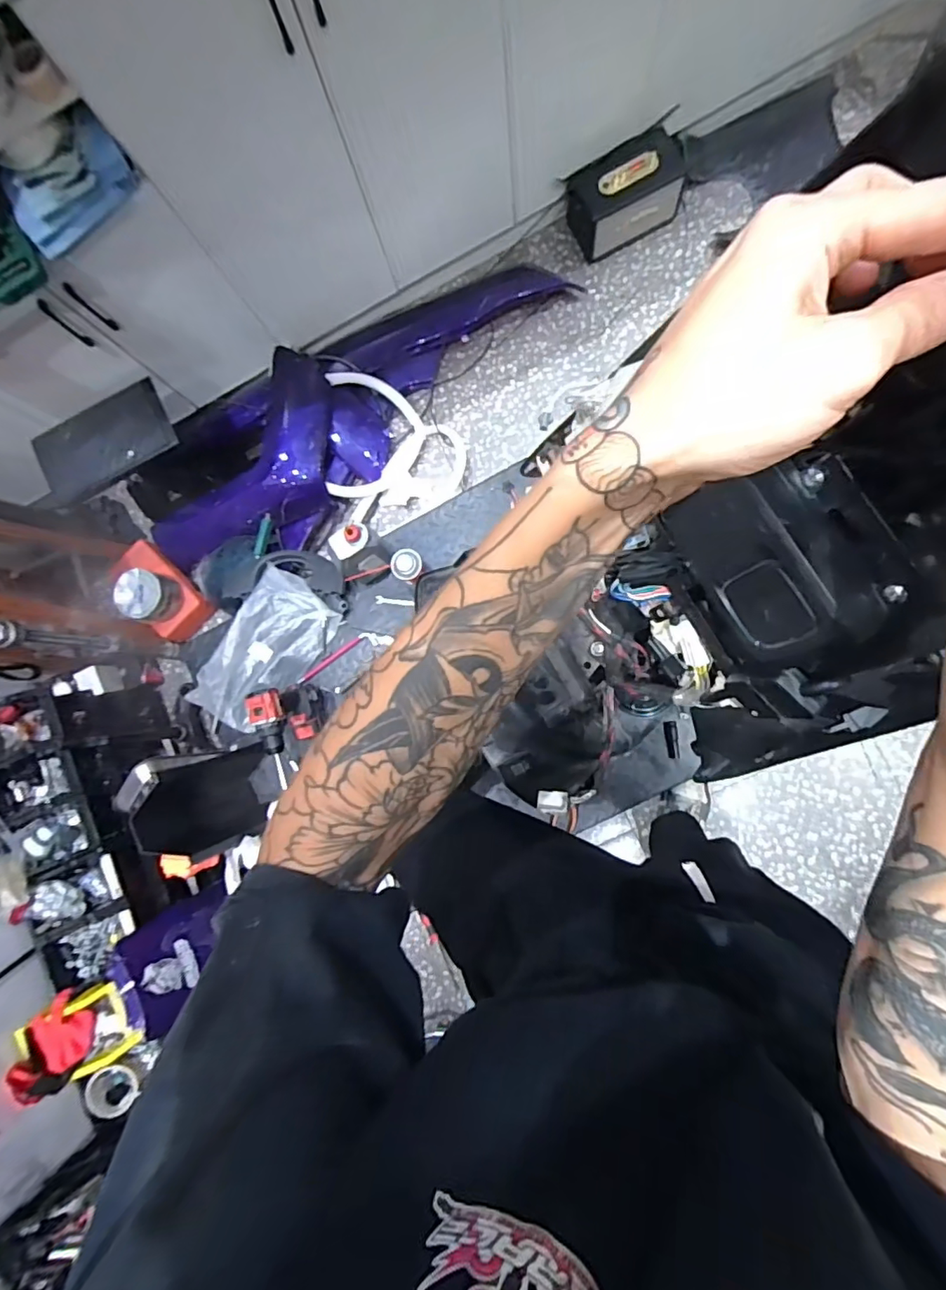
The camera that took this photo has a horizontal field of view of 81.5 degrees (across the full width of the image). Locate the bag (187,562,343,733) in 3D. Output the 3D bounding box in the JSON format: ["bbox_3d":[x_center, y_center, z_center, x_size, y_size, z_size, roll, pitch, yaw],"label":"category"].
[{"bbox_3d":[-0.468,0.018,1.227,0.223,0.097,0.353,27,90,8],"label":"bag"}]

